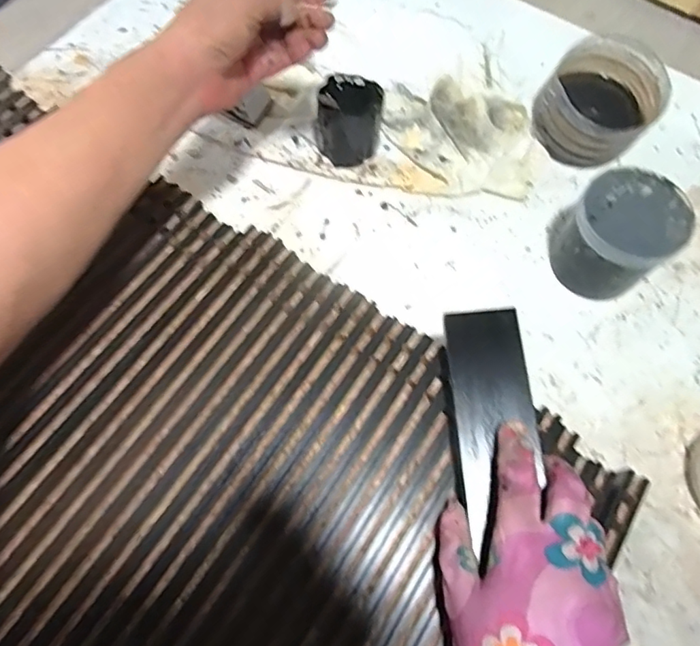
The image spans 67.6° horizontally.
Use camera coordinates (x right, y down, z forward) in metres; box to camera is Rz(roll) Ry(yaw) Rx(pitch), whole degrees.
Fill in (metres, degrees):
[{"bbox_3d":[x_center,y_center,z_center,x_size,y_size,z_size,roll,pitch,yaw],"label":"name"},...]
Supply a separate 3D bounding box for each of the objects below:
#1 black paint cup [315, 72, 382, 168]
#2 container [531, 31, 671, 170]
[{"bbox_3d":[-0.002,-0.184,0.475,0.061,0.069,0.058,1,68,1],"label":"black paint cup"},{"bbox_3d":[0.229,-0.199,0.483,0.097,0.065,0.101,0,68,1],"label":"container"}]

